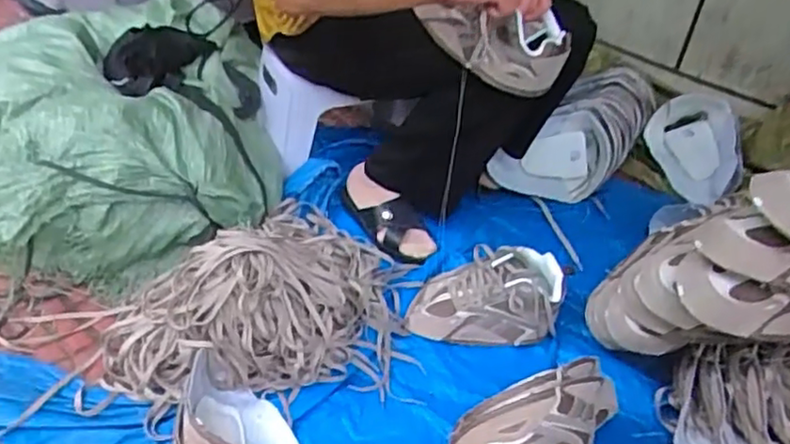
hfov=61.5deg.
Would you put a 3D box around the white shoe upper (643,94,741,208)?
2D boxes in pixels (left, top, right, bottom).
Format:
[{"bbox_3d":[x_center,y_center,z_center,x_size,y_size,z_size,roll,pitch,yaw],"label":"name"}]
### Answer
[{"bbox_3d":[0.602,-0.148,1.316,0.062,0.172,0.223,20,38,-50],"label":"white shoe upper"}]

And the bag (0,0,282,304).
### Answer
[{"bbox_3d":[-0.457,-0.152,1.145,0.490,0.270,0.484,-10,40,-20],"label":"bag"}]

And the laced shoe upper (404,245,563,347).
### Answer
[{"bbox_3d":[0.138,0.108,1.020,0.227,0.084,0.129,5,37,-1],"label":"laced shoe upper"}]

